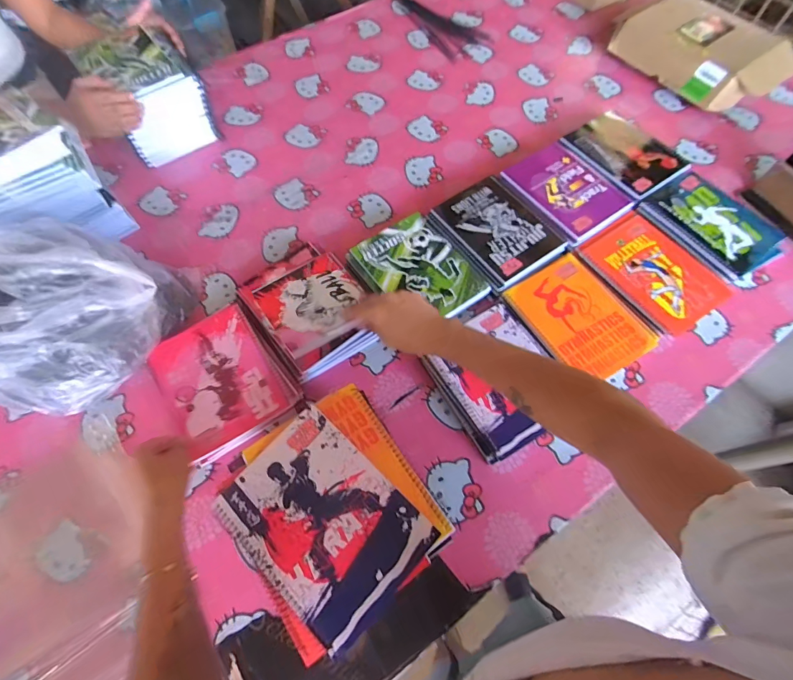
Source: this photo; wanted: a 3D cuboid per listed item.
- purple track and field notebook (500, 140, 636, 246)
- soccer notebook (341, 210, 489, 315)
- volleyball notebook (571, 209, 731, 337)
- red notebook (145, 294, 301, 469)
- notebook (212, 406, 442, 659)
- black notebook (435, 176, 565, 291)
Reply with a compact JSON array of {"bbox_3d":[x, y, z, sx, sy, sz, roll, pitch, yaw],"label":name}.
[{"bbox_3d":[0.313,-0.280,0.734,0.166,0.024,0.199,-33,68,-12],"label":"purple track and field notebook"},{"bbox_3d":[0.035,-0.117,0.663,0.158,0.012,0.198,-34,69,-13],"label":"soccer notebook"},{"bbox_3d":[0.424,-0.114,0.669,0.148,0.023,0.213,-36,71,-13],"label":"volleyball notebook"},{"bbox_3d":[-0.256,0.054,0.600,0.176,0.026,0.193,-37,67,-14],"label":"red notebook"},{"bbox_3d":[-0.075,0.182,0.414,0.190,0.014,0.146,41,72,20],"label":"notebook"},{"bbox_3d":[0.176,-0.194,0.695,0.155,0.009,0.199,-35,69,-13],"label":"black notebook"}]

